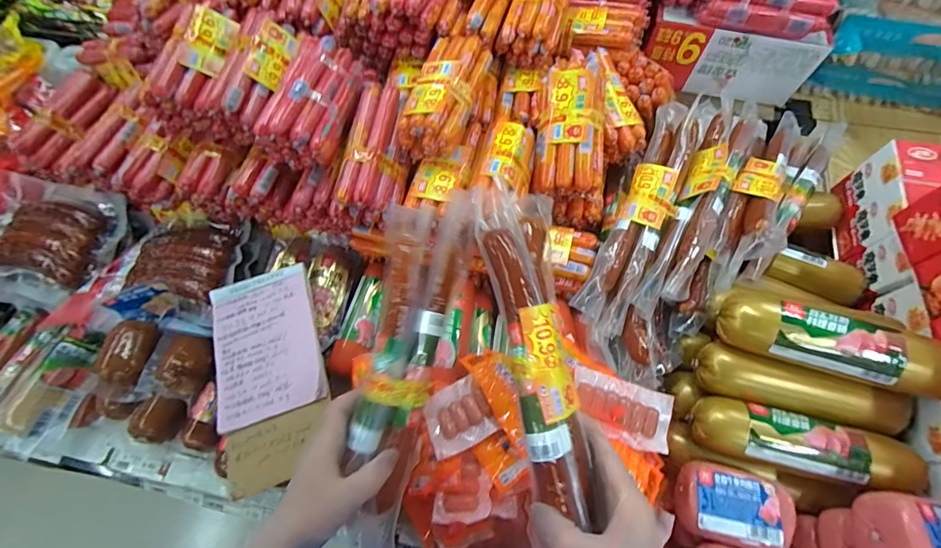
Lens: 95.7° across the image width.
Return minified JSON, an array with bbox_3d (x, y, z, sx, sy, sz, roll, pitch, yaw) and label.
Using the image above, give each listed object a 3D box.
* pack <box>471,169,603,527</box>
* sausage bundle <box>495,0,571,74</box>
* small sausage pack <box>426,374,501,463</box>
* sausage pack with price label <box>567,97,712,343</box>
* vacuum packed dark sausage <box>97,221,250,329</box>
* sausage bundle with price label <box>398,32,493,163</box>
[{"bbox_3d":[0.056,0.048,0.345,0.061,0.047,0.275,-9,74,-1],"label":"pack"},{"bbox_3d":[0.096,-0.362,0.587,0.079,0.059,0.158,16,76,15],"label":"sausage bundle"},{"bbox_3d":[-0.014,0.152,0.455,0.068,0.013,0.064,-26,67,-8],"label":"small sausage pack"},{"bbox_3d":[0.219,-0.089,0.518,0.063,0.034,0.324,25,70,14],"label":"sausage pack with price label"},{"bbox_3d":[-0.412,-0.013,0.599,0.176,0.036,0.148,8,67,7],"label":"vacuum packed dark sausage"},{"bbox_3d":[-0.029,-0.224,0.527,0.076,0.052,0.170,15,68,10],"label":"sausage bundle with price label"}]

